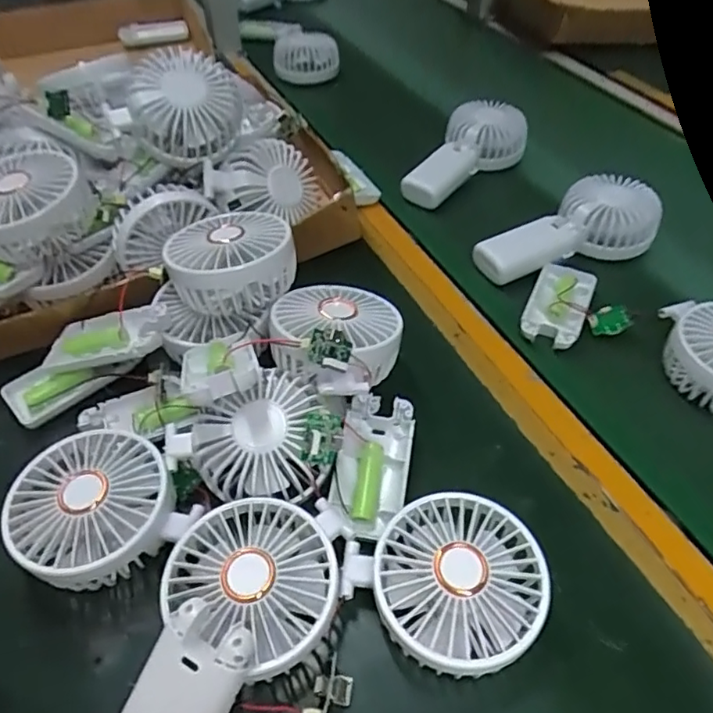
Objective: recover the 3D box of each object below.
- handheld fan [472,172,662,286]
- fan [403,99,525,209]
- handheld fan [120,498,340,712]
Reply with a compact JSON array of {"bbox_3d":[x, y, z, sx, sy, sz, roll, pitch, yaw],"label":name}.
[{"bbox_3d":[0.188,-0.115,0.507,0.174,0.047,0.092,-21,52,-20],"label":"handheld fan"},{"bbox_3d":[0.117,-0.210,0.590,0.083,0.055,0.166,24,51,19],"label":"fan"},{"bbox_3d":[-0.060,0.139,0.282,0.087,0.062,0.132,11,48,8],"label":"handheld fan"}]

